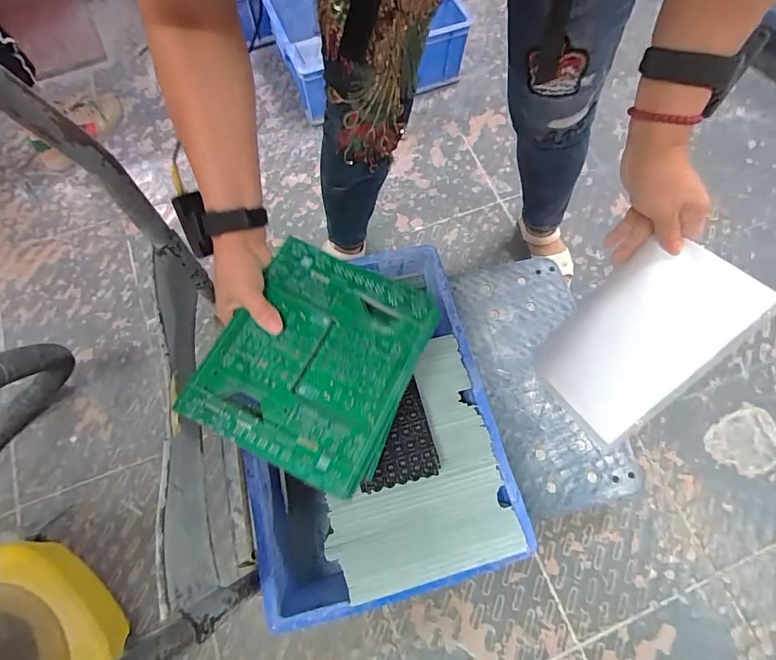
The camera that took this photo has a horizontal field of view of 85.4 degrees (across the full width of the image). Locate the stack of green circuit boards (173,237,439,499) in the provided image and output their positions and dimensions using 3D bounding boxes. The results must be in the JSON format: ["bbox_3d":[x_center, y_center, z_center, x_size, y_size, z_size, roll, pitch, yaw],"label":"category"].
[{"bbox_3d":[-0.074,0.028,0.442,0.196,0.027,0.225,23,72,7],"label":"stack of green circuit boards"}]

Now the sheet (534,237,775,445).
[{"bbox_3d":[0.269,0.006,0.463,0.210,0.012,0.132,-53,53,21],"label":"sheet"}]

